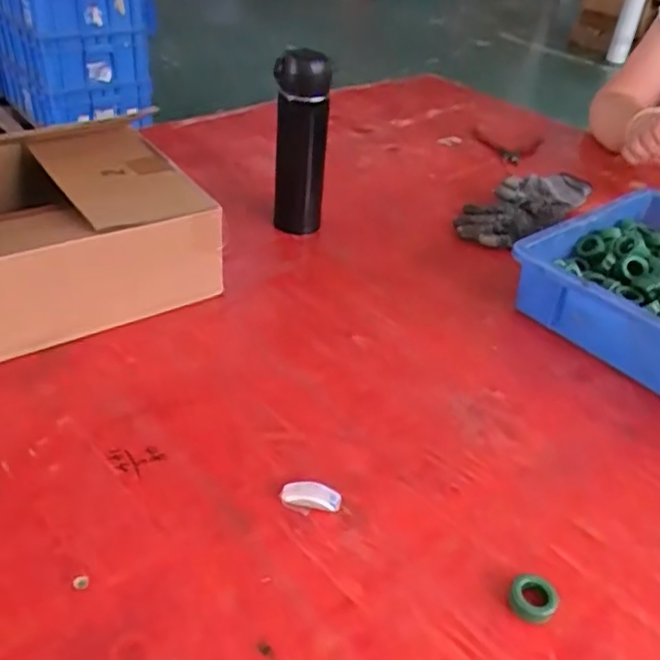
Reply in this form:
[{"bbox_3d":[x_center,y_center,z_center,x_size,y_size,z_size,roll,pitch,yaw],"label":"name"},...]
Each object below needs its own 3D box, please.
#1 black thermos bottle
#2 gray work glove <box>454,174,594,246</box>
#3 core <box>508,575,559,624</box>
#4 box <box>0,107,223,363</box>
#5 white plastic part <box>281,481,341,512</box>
[{"bbox_3d":[-0.034,-0.228,0.809,0.059,0.205,0.060,9,36,4],"label":"black thermos bottle"},{"bbox_3d":[0.285,-0.175,0.961,0.268,0.047,0.085,-26,47,-36],"label":"gray work glove"},{"bbox_3d":[0.140,0.185,0.458,0.031,0.015,0.030,4,36,-3],"label":"core"},{"bbox_3d":[-0.327,-0.098,0.693,0.345,0.128,0.274,-20,43,-31],"label":"box"},{"bbox_3d":[-0.014,0.129,0.520,0.045,0.011,0.017,7,36,1],"label":"white plastic part"}]

